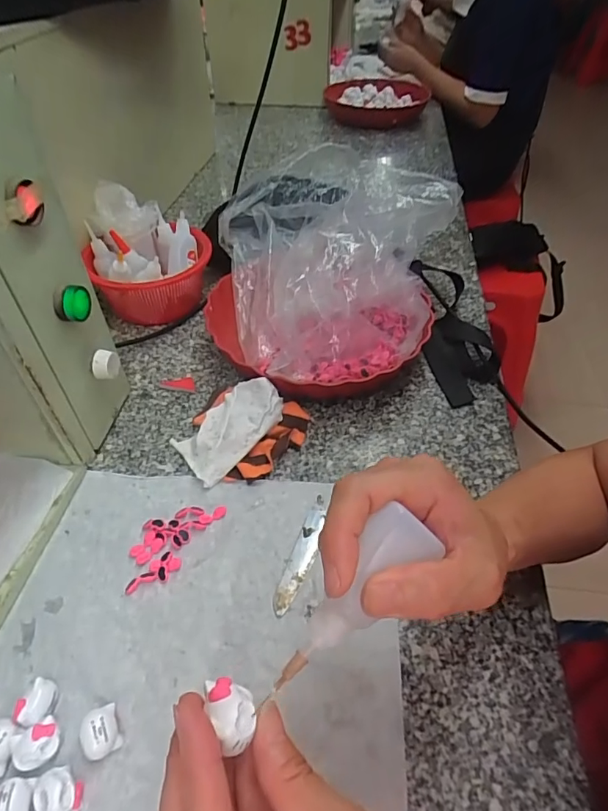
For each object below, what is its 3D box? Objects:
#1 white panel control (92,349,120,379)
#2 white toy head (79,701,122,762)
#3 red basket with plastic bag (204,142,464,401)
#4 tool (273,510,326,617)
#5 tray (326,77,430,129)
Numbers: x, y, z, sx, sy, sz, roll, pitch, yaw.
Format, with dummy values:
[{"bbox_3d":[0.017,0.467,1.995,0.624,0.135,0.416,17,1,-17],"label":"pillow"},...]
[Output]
[{"bbox_3d":[-0.175,-0.037,0.424,0.016,0.024,0.023,7,46,7],"label":"white panel control"},{"bbox_3d":[-0.124,0.199,0.295,0.020,0.020,0.025,-17,47,-15],"label":"white toy head"},{"bbox_3d":[0.026,-0.169,0.568,0.260,0.136,0.381,11,47,12],"label":"red basket with plastic bag"},{"bbox_3d":[-0.002,0.120,0.381,0.018,0.004,0.090,15,48,16],"label":"tool"},{"bbox_3d":[0.169,-0.702,1.113,0.223,0.051,0.230,12,47,13],"label":"tray"}]

